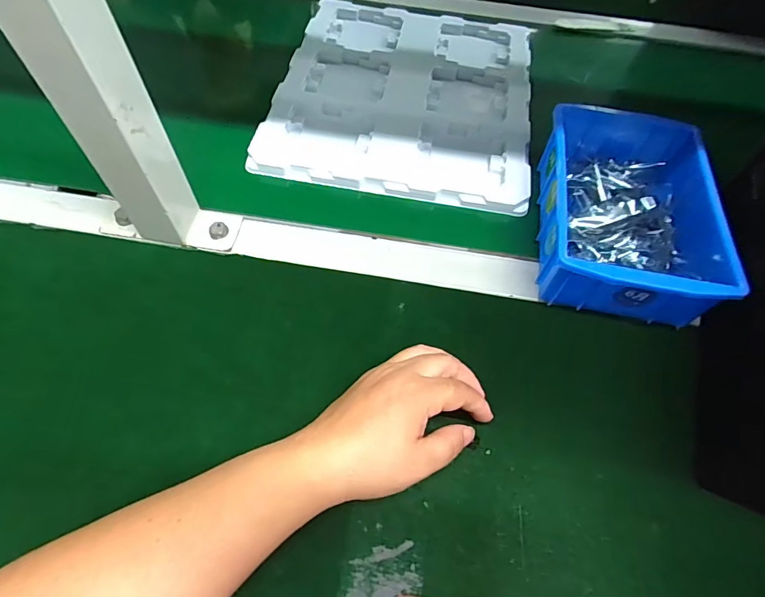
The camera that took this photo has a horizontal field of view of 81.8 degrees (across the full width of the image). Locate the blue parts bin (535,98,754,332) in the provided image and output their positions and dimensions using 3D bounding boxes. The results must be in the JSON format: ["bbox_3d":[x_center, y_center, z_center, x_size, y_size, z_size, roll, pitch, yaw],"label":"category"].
[{"bbox_3d":[0.208,-0.077,0.385,0.125,0.070,0.199,11,60,4],"label":"blue parts bin"}]

